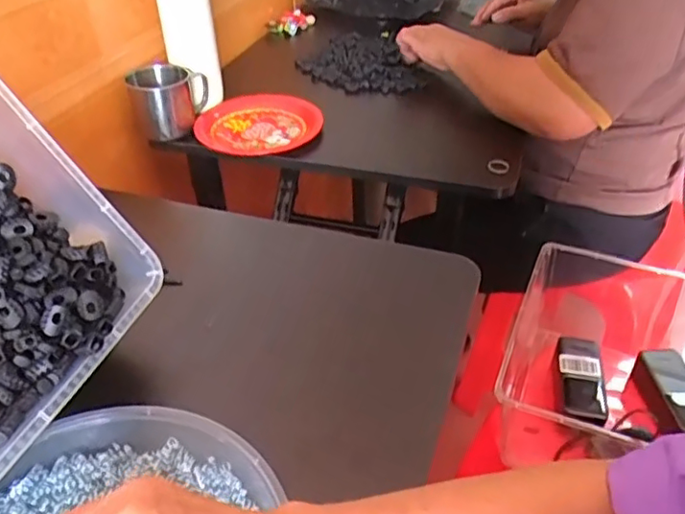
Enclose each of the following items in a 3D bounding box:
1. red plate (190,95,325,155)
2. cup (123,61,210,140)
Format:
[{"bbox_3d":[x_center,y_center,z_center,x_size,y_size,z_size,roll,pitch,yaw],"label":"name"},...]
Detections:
[{"bbox_3d":[-0.117,-0.185,0.824,0.166,0.018,0.154,-1,38,1],"label":"red plate"},{"bbox_3d":[-0.234,-0.214,0.805,0.071,0.076,0.094,8,39,11],"label":"cup"}]

